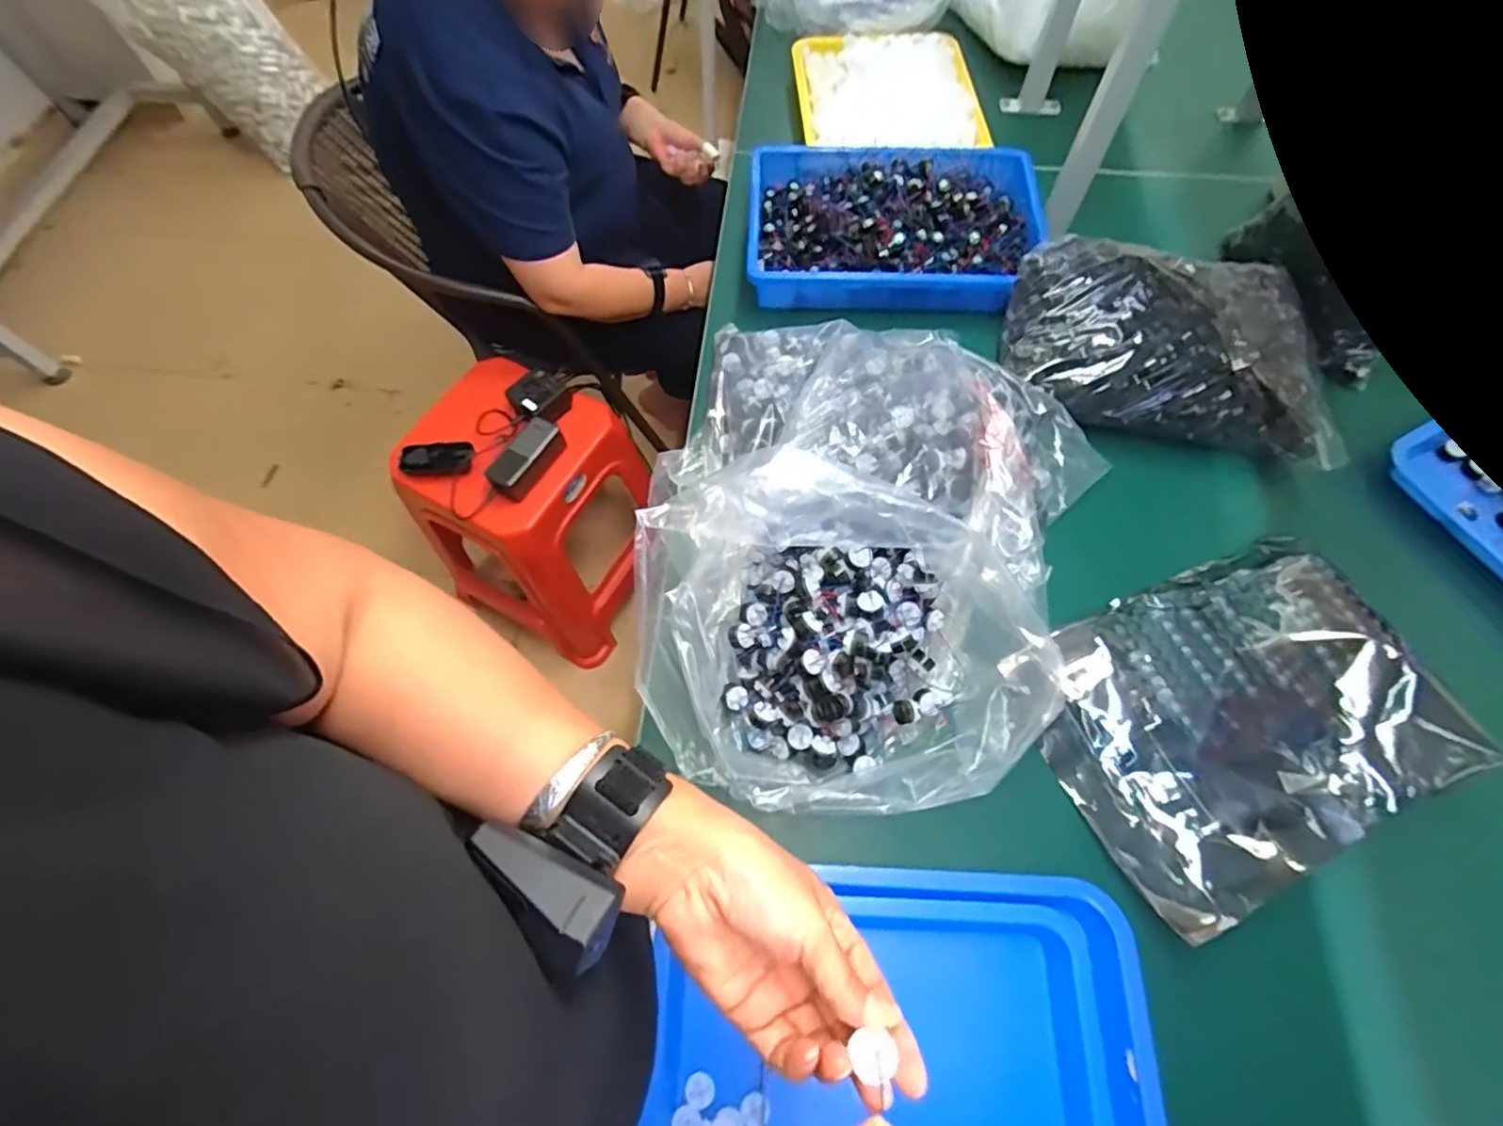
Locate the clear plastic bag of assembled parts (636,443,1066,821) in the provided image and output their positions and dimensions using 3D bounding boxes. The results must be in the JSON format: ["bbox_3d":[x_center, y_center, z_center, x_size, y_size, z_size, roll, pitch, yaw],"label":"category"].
[{"bbox_3d":[0.078,0.064,0.526,0.350,0.146,0.258,6,66,4],"label":"clear plastic bag of assembled parts"}]

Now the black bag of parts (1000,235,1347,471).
[{"bbox_3d":[0.461,-0.248,0.701,0.334,0.085,0.207,11,66,6],"label":"black bag of parts"}]

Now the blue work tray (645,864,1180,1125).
[{"bbox_3d":[0.102,0.387,0.467,0.383,0.050,0.295,2,66,2],"label":"blue work tray"}]

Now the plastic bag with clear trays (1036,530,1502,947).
[{"bbox_3d":[0.433,0.125,0.556,0.328,0.032,0.246,-23,67,-9],"label":"plastic bag with clear trays"}]

